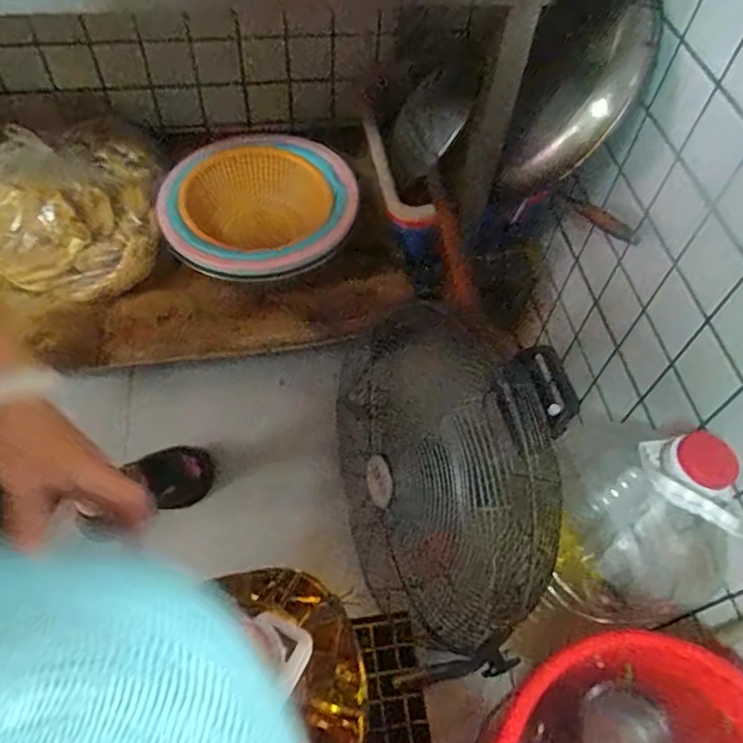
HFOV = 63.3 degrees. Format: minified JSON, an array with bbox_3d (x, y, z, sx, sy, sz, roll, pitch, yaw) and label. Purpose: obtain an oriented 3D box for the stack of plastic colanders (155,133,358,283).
[{"bbox_3d":[-0.227,-0.317,1.207,0.325,0.142,0.327,15,57,6],"label":"stack of plastic colanders"}]

